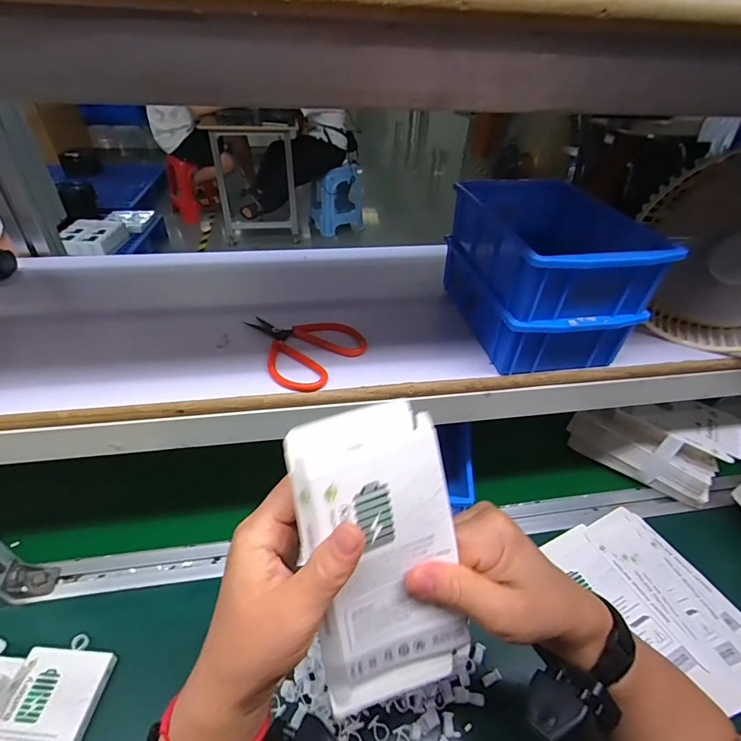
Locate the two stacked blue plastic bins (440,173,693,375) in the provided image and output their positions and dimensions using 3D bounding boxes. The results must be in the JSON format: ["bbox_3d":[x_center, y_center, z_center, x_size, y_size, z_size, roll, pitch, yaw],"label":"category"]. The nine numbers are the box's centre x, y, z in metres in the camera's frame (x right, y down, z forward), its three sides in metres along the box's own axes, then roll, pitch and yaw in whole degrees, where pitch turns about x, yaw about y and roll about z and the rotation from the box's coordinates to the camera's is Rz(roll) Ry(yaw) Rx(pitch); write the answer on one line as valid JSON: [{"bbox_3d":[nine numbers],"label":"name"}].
[{"bbox_3d":[0.170,-0.099,0.431,0.129,0.132,0.205,-5,40,-10],"label":"two stacked blue plastic bins"}]

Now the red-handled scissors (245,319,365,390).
[{"bbox_3d":[-0.074,-0.027,0.410,0.116,0.013,0.094,26,45,26],"label":"red-handled scissors"}]

